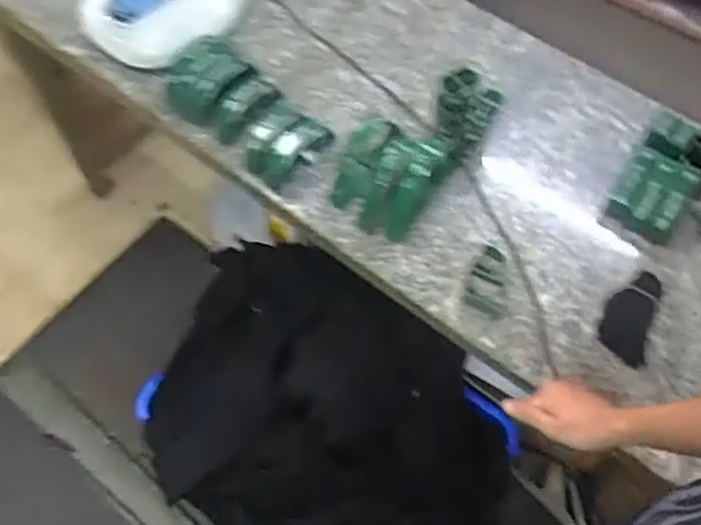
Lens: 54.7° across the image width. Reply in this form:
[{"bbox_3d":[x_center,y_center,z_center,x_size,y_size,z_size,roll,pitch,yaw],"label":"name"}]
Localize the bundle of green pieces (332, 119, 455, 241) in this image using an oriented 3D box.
[{"bbox_3d":[0.054,-0.128,0.949,0.140,0.132,0.126,21,65,12],"label":"bundle of green pieces"}]

